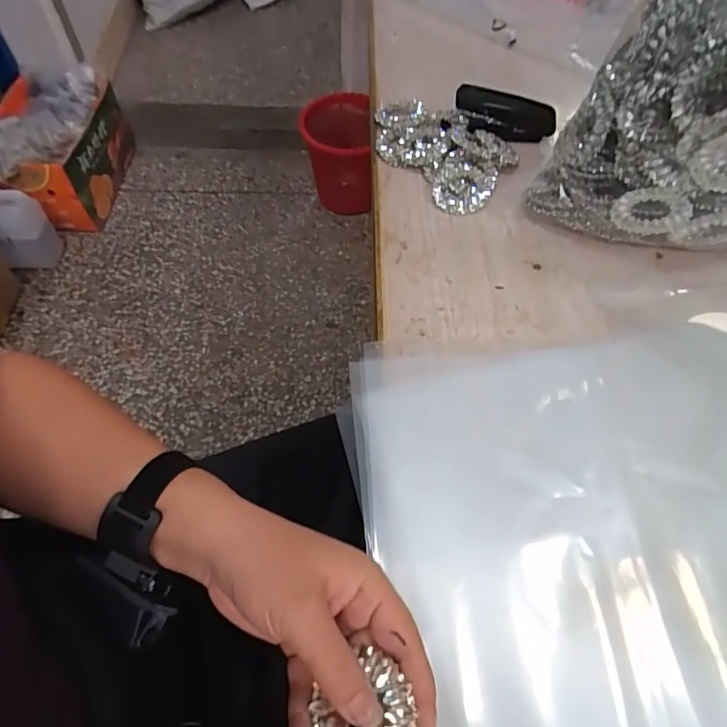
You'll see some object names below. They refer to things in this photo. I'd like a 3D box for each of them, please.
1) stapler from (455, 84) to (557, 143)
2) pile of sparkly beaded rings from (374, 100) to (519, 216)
[{"bbox_3d":[0.152,-0.268,0.544,0.111,0.040,0.019,13,58,-8],"label":"stapler"},{"bbox_3d":[0.080,-0.233,0.540,0.111,0.028,0.165,-40,67,-22],"label":"pile of sparkly beaded rings"}]

